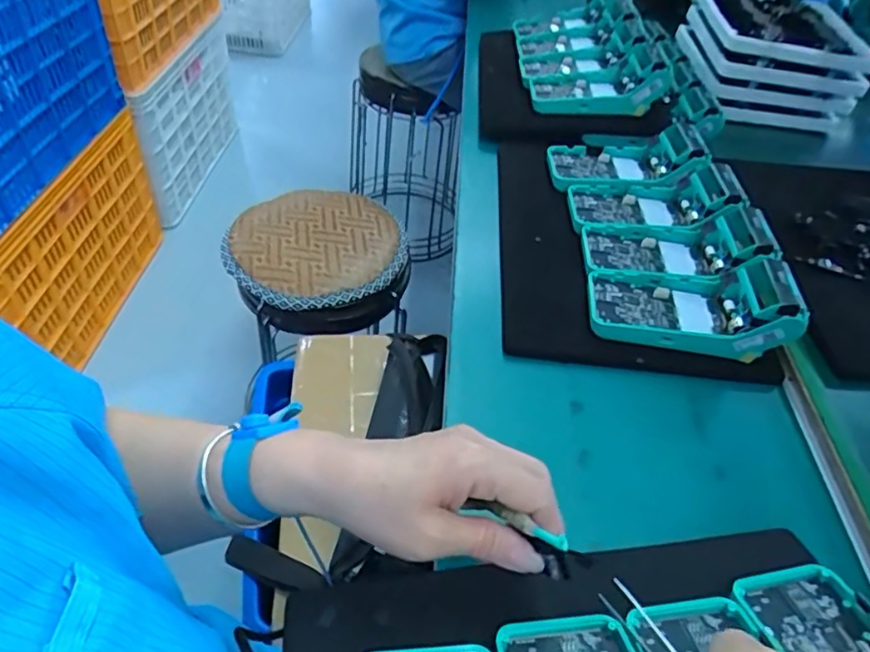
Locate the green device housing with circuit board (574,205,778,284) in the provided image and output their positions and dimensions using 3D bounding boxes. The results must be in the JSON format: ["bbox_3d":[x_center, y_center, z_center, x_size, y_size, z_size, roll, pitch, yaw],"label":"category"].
[{"bbox_3d":[0.237,-0.085,0.586,0.169,0.049,0.082,7,51,3],"label":"green device housing with circuit board"}]

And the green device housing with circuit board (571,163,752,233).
[{"bbox_3d":[0.238,-0.145,0.642,0.171,0.043,0.097,7,51,3],"label":"green device housing with circuit board"}]

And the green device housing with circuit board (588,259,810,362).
[{"bbox_3d":[0.231,-0.025,0.537,0.170,0.066,0.083,9,45,1],"label":"green device housing with circuit board"}]

